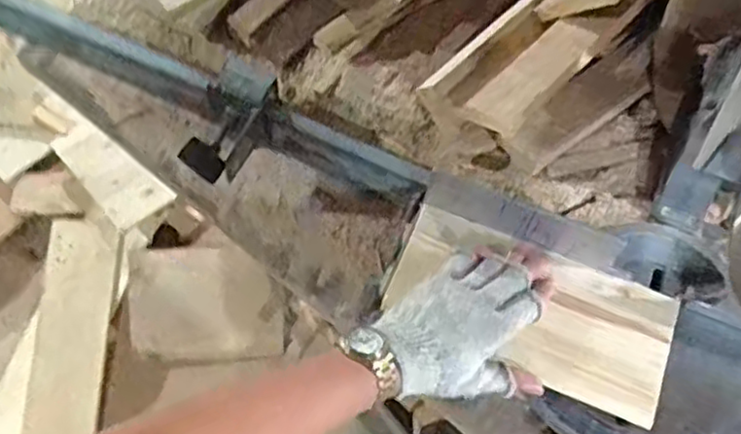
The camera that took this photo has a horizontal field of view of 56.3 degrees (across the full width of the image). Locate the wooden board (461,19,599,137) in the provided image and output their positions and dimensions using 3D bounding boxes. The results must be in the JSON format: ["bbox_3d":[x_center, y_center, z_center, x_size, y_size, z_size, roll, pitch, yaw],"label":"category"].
[{"bbox_3d":[0.147,-0.126,0.629,0.049,0.018,0.141,34,69,28],"label":"wooden board"}]

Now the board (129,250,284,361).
[{"bbox_3d":[-0.330,0.178,1.403,0.299,0.026,0.215,-1,90,-4],"label":"board"}]

